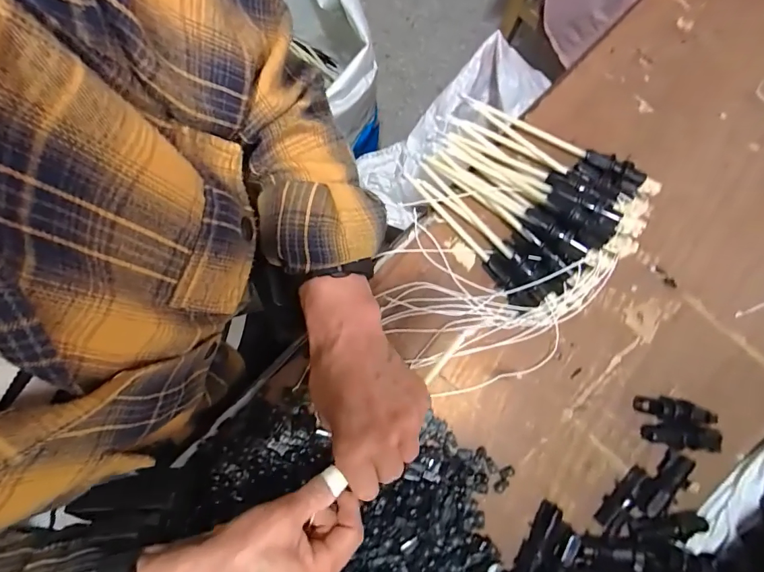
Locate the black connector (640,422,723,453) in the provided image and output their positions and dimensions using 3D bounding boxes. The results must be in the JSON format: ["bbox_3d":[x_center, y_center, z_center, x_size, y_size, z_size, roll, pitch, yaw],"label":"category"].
[{"bbox_3d":[0.293,0.147,0.414,0.070,0.020,0.024,9,80,1],"label":"black connector"}]

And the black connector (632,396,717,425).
[{"bbox_3d":[0.283,0.121,0.416,0.069,0.022,0.021,11,80,1],"label":"black connector"}]

